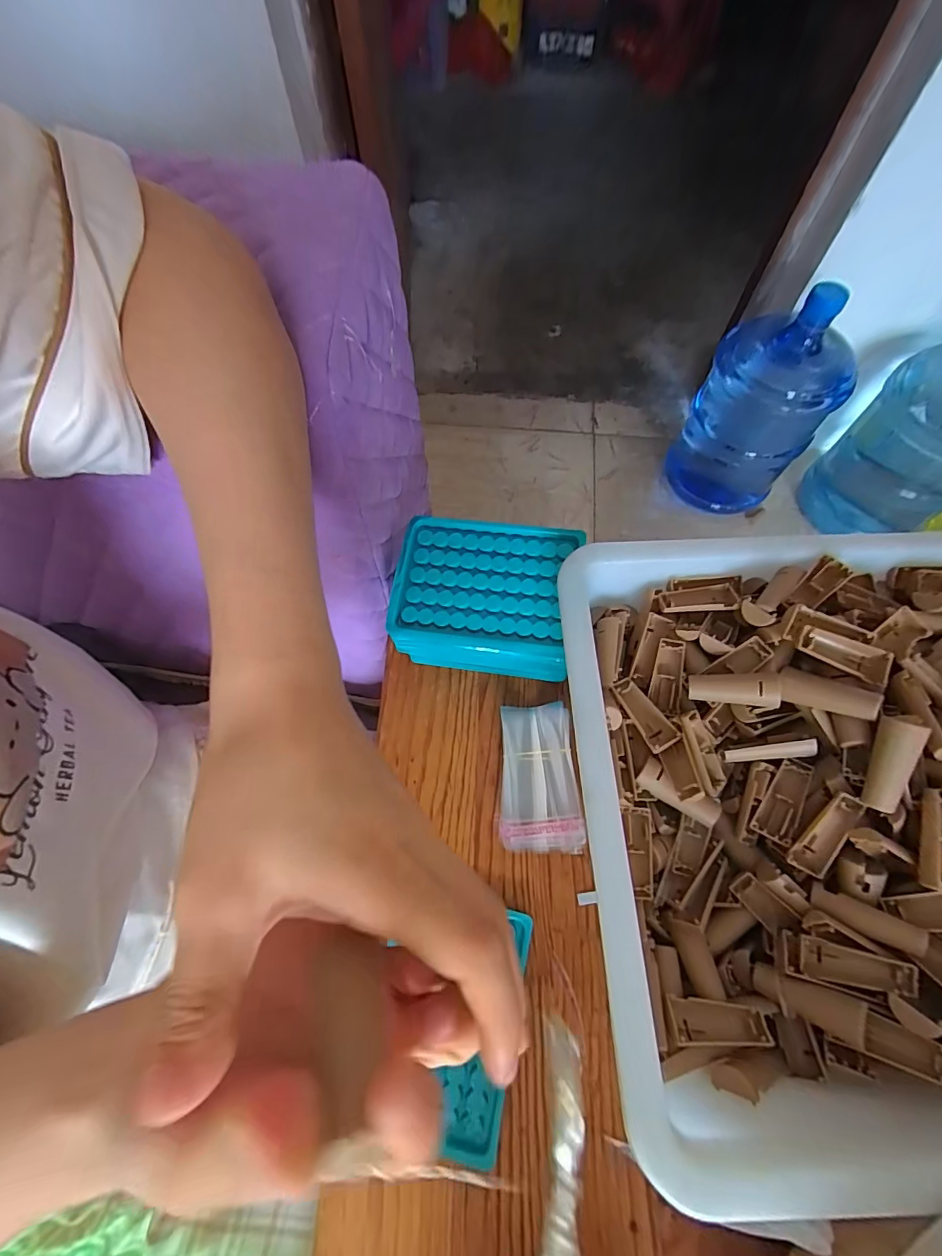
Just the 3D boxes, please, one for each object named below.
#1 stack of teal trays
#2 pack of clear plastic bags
[{"bbox_3d":[0.010,-0.017,0.379,0.125,0.087,0.092,7,66,4],"label":"stack of teal trays"},{"bbox_3d":[0.052,0.113,0.373,0.058,0.014,0.106,1,66,1],"label":"pack of clear plastic bags"}]

